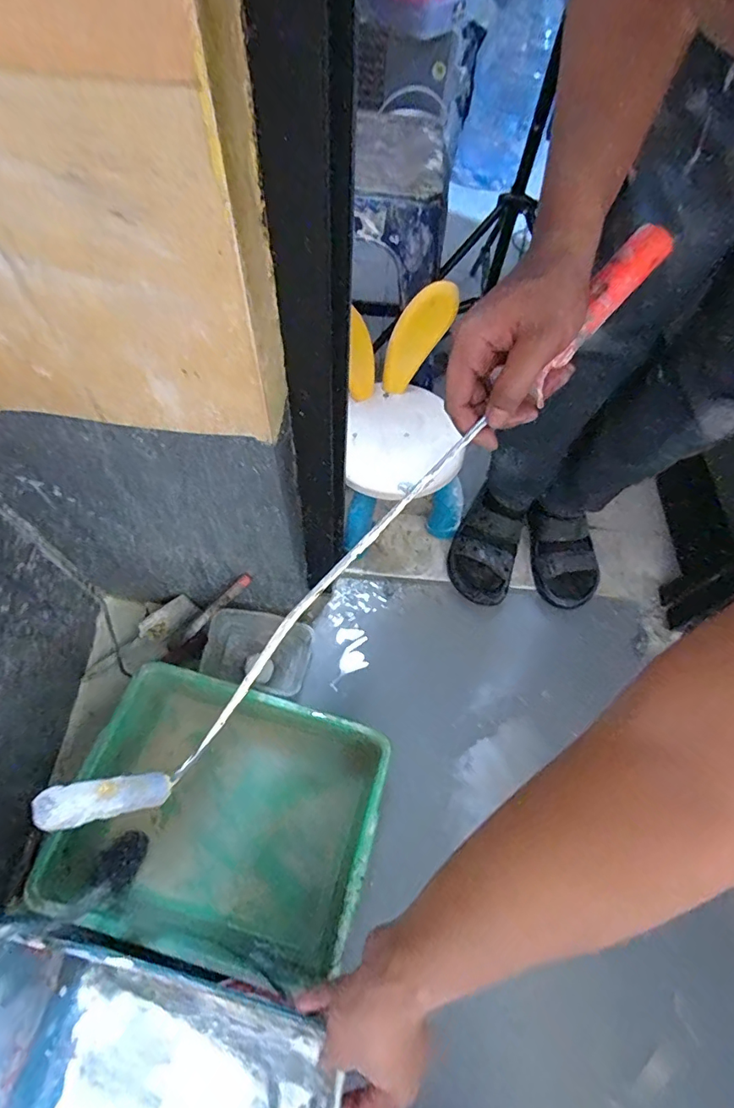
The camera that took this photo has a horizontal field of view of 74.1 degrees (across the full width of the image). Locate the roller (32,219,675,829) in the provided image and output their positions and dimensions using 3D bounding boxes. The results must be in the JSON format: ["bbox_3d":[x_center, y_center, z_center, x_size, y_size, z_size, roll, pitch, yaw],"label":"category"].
[{"bbox_3d":[0.012,-0.027,0.367,0.595,0.107,0.032,-46,73,0],"label":"roller"}]

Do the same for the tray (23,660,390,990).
[{"bbox_3d":[-0.188,0.361,0.683,0.371,0.144,0.301,14,64,8],"label":"tray"}]

